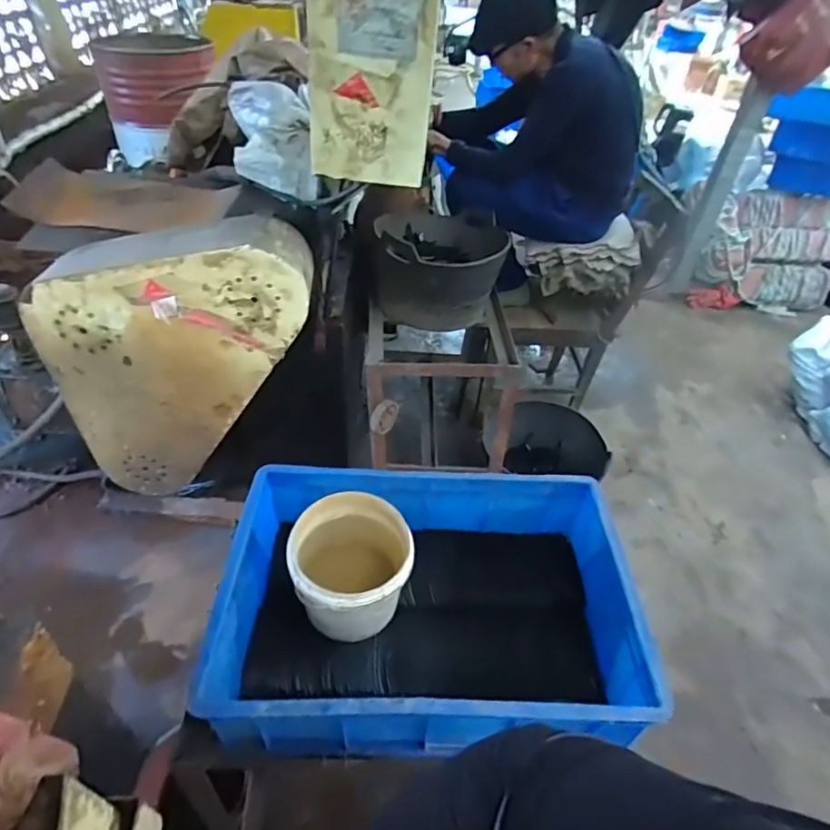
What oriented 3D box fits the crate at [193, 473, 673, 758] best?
[{"bbox_3d":[0.018,0.257,0.731,0.517,0.163,0.348,2,41,-1],"label":"crate"}]

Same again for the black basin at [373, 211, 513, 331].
[{"bbox_3d":[0.062,-0.408,1.434,0.351,0.229,0.407,6,41,4],"label":"black basin"}]

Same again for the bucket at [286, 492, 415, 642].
[{"bbox_3d":[-0.085,0.219,0.730,0.155,0.155,0.160,2,41,-1],"label":"bucket"}]

